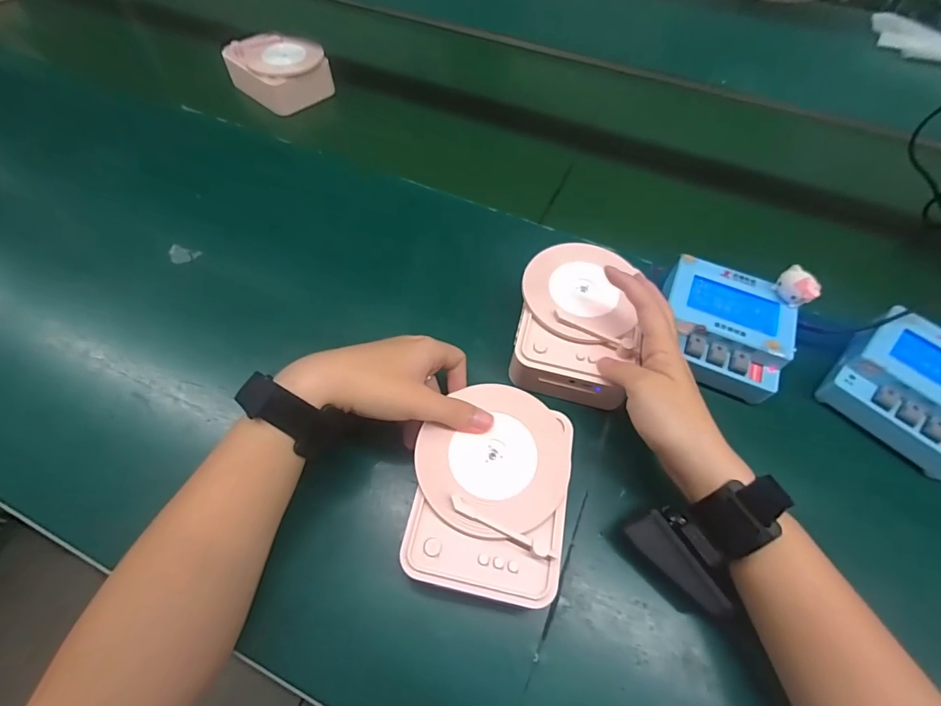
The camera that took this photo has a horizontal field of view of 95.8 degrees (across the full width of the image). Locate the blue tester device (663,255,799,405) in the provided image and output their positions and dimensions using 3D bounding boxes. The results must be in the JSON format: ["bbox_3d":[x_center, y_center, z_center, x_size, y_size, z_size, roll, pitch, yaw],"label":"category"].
[{"bbox_3d":[0.216,-0.023,0.367,0.102,0.041,0.099,24,61,12],"label":"blue tester device"}]

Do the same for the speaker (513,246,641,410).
[{"bbox_3d":[0.091,-0.028,0.361,0.096,0.043,0.131,9,58,5],"label":"speaker"}]

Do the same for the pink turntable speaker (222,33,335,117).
[{"bbox_3d":[-0.265,-0.388,0.586,0.111,0.055,0.107,36,64,18],"label":"pink turntable speaker"}]

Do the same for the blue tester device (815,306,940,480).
[{"bbox_3d":[0.359,0.029,0.341,0.102,0.042,0.105,-35,66,-21],"label":"blue tester device"}]

